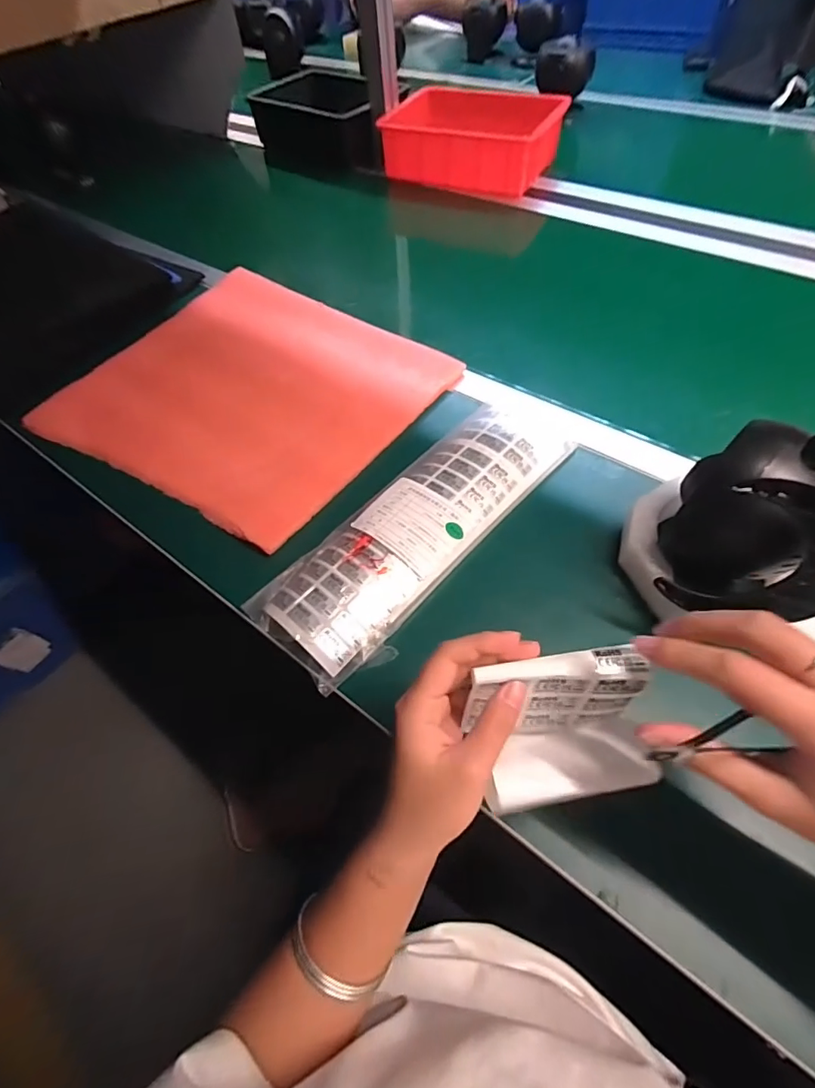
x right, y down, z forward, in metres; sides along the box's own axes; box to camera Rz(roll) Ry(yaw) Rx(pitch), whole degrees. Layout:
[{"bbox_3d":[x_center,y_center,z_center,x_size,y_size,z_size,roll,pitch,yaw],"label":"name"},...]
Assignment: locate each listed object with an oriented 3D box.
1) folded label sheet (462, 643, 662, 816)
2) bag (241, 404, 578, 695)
[{"bbox_3d":[0.093,0.109,0.285,0.104,0.061,0.071,-10,59,-4],"label":"folded label sheet"},{"bbox_3d":[0.015,-0.022,0.459,0.118,0.028,0.334,38,67,22],"label":"bag"}]

